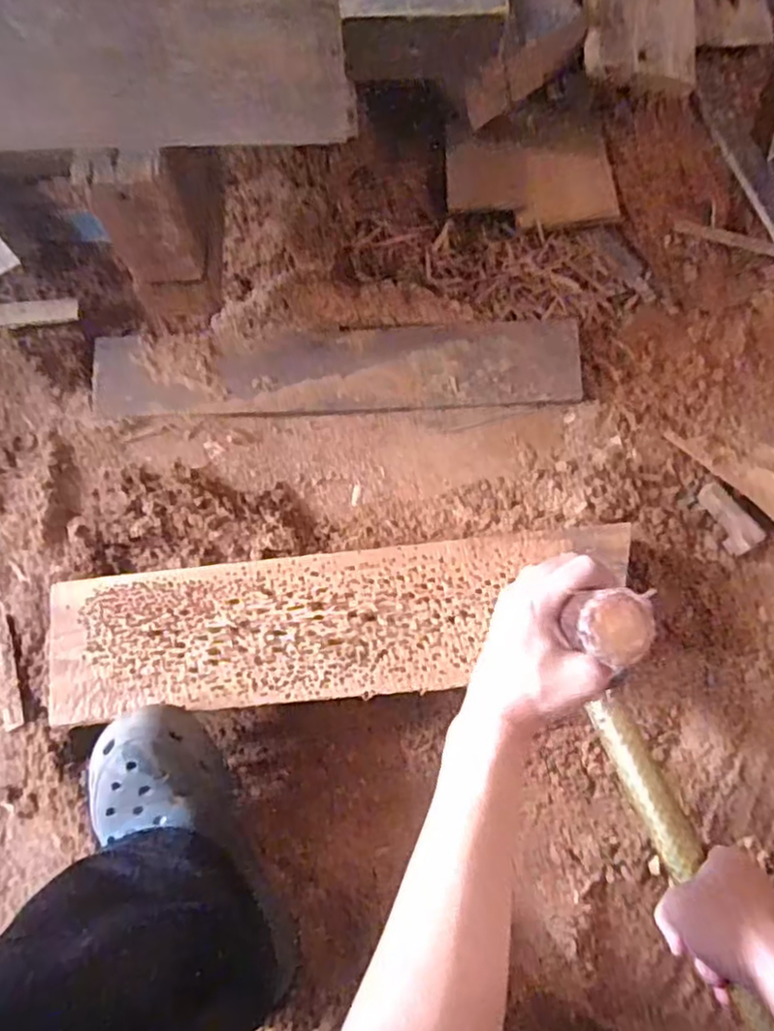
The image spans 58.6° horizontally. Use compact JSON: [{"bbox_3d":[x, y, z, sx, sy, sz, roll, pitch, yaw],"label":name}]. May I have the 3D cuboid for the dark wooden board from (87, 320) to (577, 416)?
[{"bbox_3d":[-0.046,-0.142,0.680,0.470,0.023,0.085,-4,74,0],"label":"dark wooden board"}]

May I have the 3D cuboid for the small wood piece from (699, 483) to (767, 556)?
[{"bbox_3d":[0.327,0.001,0.659,0.030,0.018,0.070,-29,76,-7],"label":"small wood piece"}]

